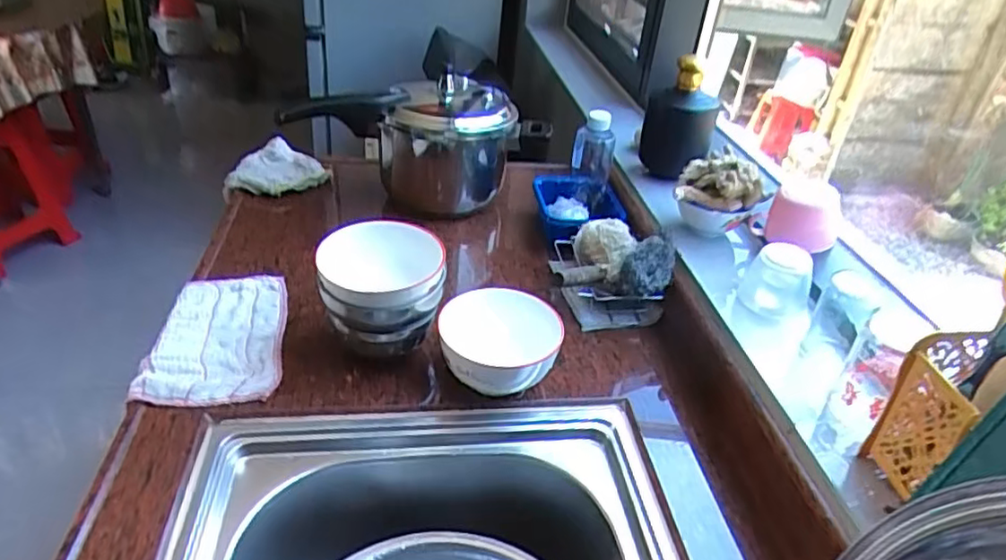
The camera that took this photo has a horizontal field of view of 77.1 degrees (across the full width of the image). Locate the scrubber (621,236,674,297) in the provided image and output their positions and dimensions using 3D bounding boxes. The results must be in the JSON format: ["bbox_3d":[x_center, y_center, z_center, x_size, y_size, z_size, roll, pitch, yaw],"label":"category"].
[{"bbox_3d":[0.177,-0.018,0.769,0.058,0.070,0.057,14,35,12],"label":"scrubber"}]

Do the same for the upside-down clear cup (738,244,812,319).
[{"bbox_3d":[0.308,0.003,0.710,0.059,0.090,0.062,17,35,16],"label":"upside-down clear cup"}]

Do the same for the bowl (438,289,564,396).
[{"bbox_3d":[-0.004,0.076,0.679,0.124,0.079,0.113,4,34,-3],"label":"bowl"}]

